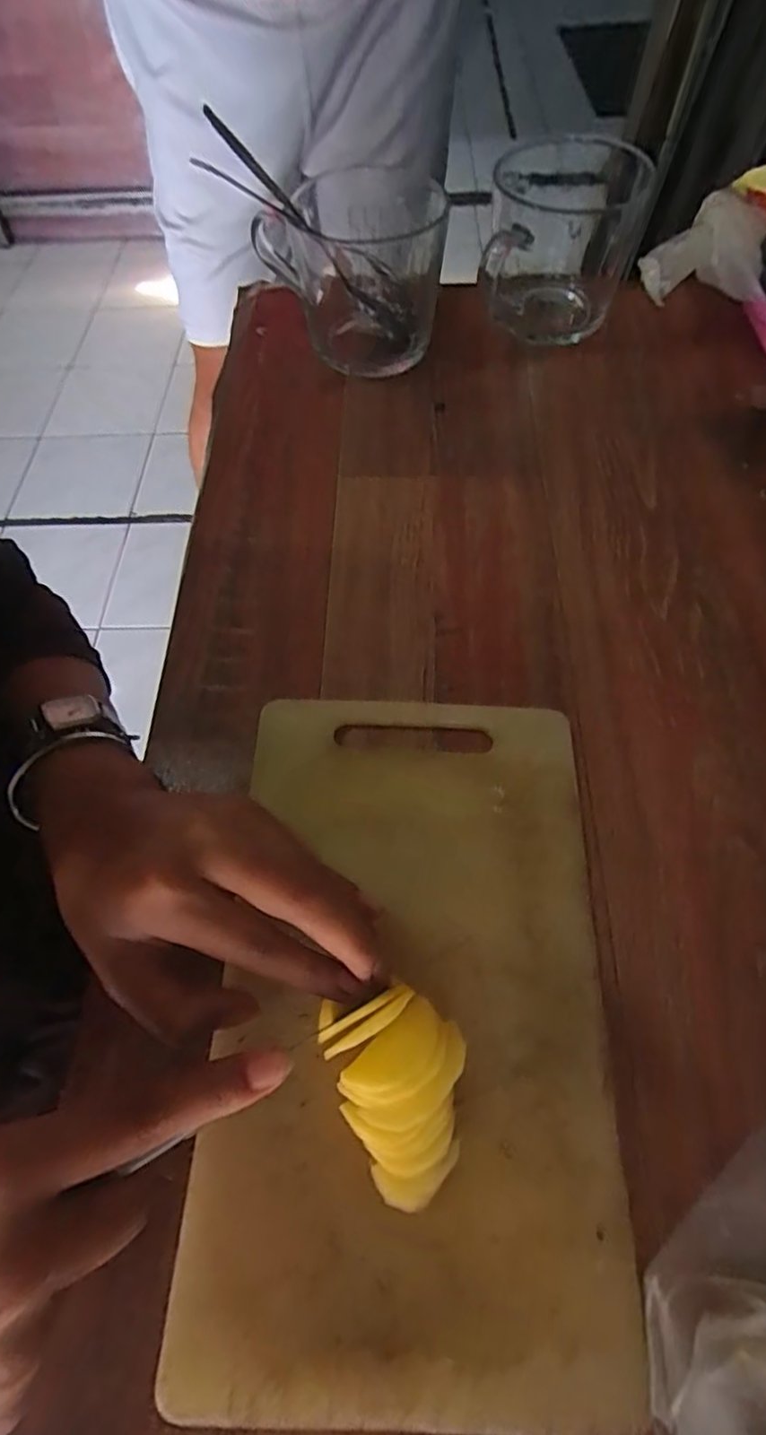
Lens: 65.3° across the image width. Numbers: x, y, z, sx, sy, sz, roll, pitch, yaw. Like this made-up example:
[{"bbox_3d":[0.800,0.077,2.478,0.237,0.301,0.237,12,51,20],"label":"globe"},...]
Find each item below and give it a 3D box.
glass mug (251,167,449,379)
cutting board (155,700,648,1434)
[{"bbox_3d":[-0.023,-0.307,0.413,0.125,0.084,0.088,17,63,11],"label":"glass mug"},{"bbox_3d":[0.011,0.102,0.232,0.144,0.008,0.242,2,61,1],"label":"cutting board"}]

